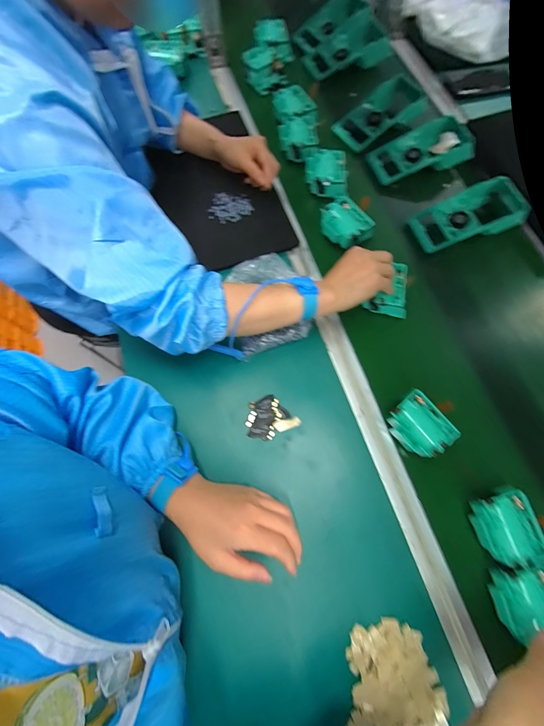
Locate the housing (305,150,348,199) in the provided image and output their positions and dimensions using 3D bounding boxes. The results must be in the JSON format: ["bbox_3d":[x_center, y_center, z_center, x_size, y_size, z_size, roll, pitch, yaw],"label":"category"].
[{"bbox_3d":[0.102,-0.351,0.536,0.080,0.033,0.089,5,73,0],"label":"housing"}]

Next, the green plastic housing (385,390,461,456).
[{"bbox_3d":[0.198,0.086,0.390,0.069,0.036,0.077,-38,78,-12],"label":"green plastic housing"}]

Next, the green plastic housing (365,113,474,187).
[{"bbox_3d":[0.294,-0.422,0.568,0.193,0.056,0.100,-17,74,-7],"label":"green plastic housing"}]

